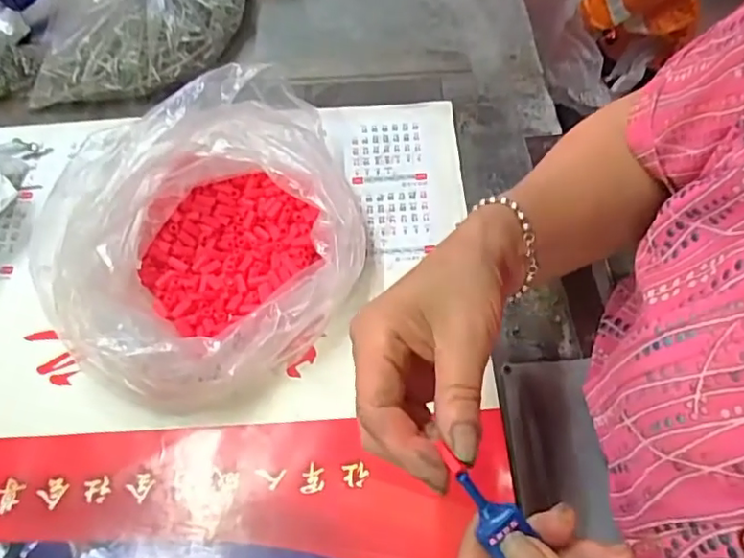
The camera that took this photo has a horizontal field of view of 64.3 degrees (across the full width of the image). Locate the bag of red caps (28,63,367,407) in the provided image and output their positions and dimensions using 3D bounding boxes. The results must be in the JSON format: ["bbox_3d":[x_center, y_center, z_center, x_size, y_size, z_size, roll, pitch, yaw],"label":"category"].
[{"bbox_3d":[-0.111,-0.031,0.416,0.237,0.091,0.189,-32,65,-16],"label":"bag of red caps"}]

